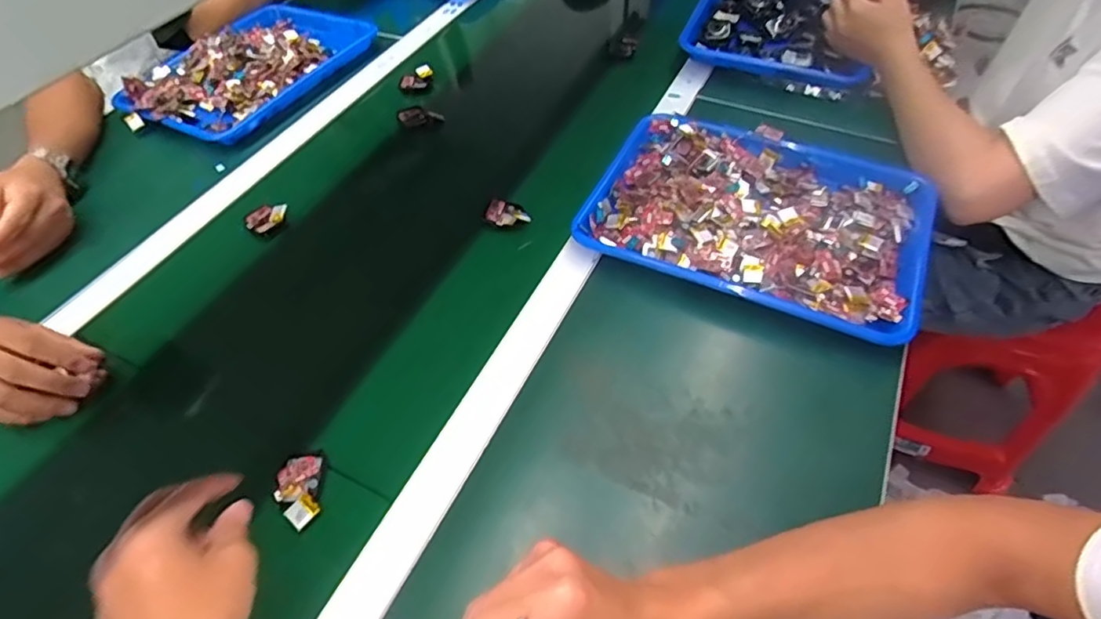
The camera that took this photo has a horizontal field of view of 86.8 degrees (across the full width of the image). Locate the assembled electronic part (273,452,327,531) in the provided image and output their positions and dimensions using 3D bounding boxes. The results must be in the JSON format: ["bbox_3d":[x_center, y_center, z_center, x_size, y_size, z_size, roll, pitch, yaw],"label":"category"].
[{"bbox_3d":[-0.201,0.146,0.467,0.036,0.014,0.061,-11,51,-3],"label":"assembled electronic part"}]

